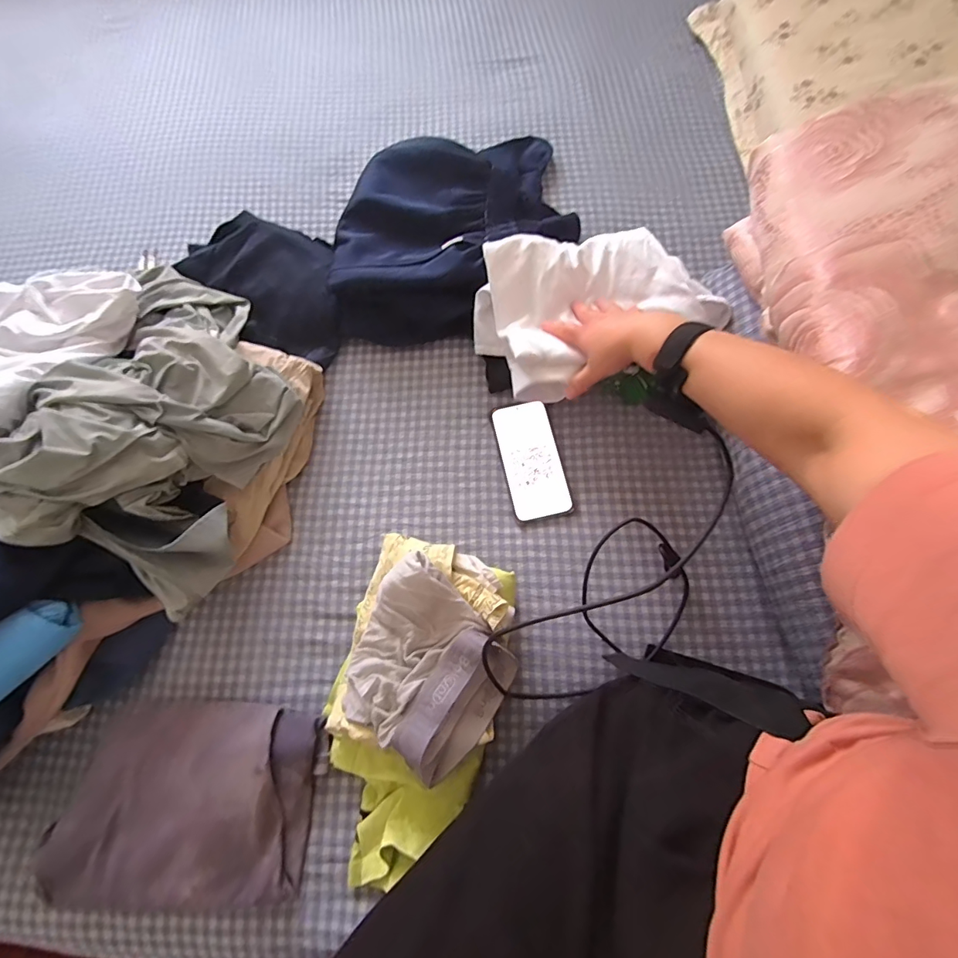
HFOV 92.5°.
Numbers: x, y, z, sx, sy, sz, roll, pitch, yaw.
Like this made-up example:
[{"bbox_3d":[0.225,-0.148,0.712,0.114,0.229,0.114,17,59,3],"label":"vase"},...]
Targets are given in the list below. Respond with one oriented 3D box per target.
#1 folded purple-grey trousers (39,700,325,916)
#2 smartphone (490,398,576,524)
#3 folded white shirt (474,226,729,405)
[{"bbox_3d":[-0.298,0.339,0.476,0.251,0.055,0.189,2,72,3],"label":"folded purple-grey trousers"},{"bbox_3d":[0.069,-0.028,0.608,0.078,0.006,0.165,-13,72,-2],"label":"smartphone"},{"bbox_3d":[0.133,-0.222,0.589,0.261,0.088,0.194,-24,72,-6],"label":"folded white shirt"}]

